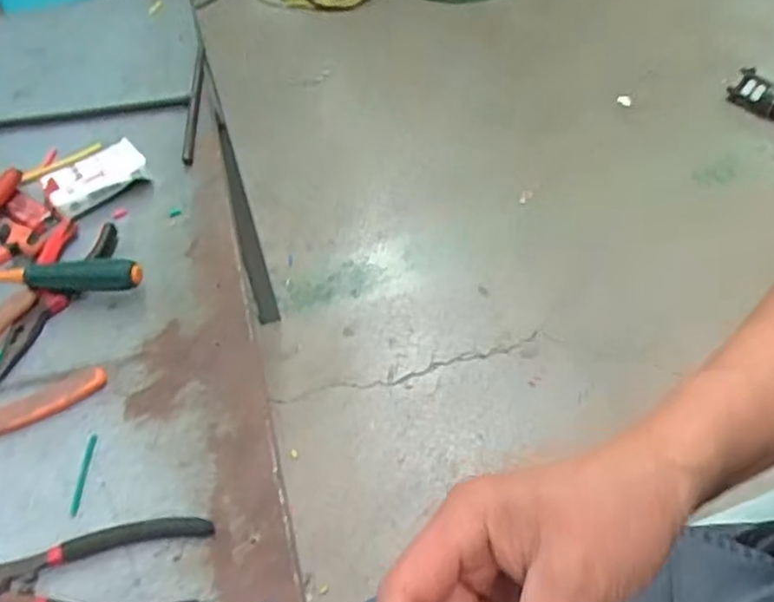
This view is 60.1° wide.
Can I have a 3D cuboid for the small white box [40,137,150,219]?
[{"bbox_3d":[-0.257,-0.106,0.596,0.085,0.025,0.056,-32,55,-19],"label":"small white box"}]

